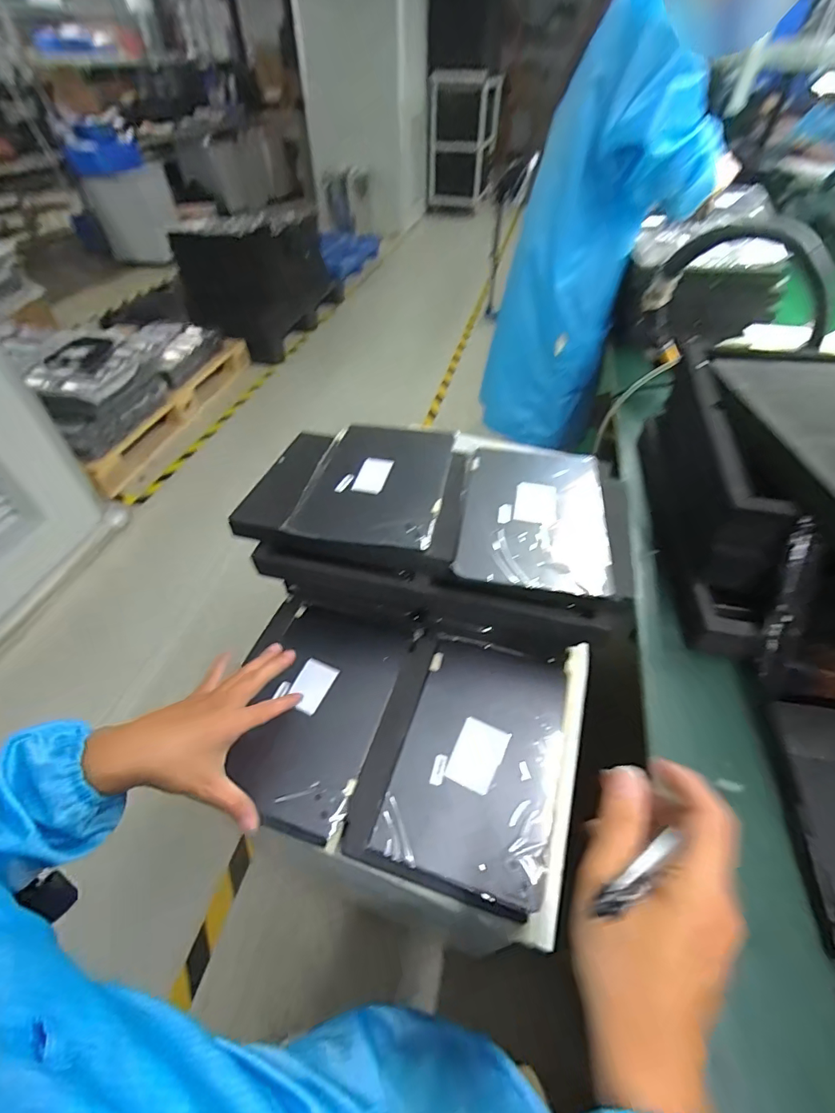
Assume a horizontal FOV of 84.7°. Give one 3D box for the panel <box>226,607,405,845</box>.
[{"bbox_3d":[-0.117,0.178,0.541,0.150,0.020,0.247,11,49,10],"label":"panel"}]

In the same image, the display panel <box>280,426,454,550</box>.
[{"bbox_3d":[-0.053,-0.106,0.621,0.181,0.018,0.248,8,48,7],"label":"display panel"}]

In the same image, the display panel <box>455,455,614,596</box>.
[{"bbox_3d":[0.144,-0.058,0.573,0.173,0.014,0.249,7,48,7],"label":"display panel"}]

